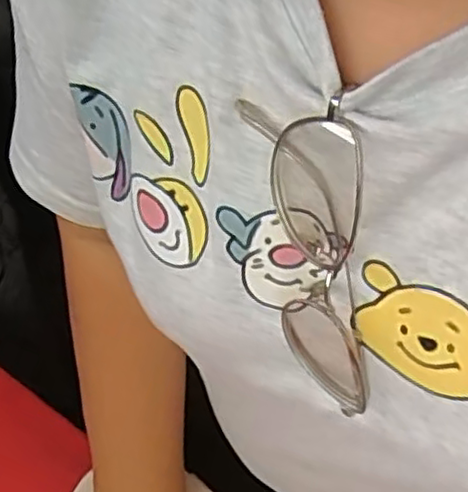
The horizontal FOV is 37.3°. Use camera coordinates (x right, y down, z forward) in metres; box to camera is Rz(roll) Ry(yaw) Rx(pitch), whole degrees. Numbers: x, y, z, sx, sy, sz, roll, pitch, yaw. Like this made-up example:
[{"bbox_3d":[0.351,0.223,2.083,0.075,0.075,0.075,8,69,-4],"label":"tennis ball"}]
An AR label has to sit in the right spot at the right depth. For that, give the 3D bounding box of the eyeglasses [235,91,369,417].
[{"bbox_3d":[0.035,0.003,0.264,0.049,0.130,0.032,18,39,36],"label":"eyeglasses"}]

